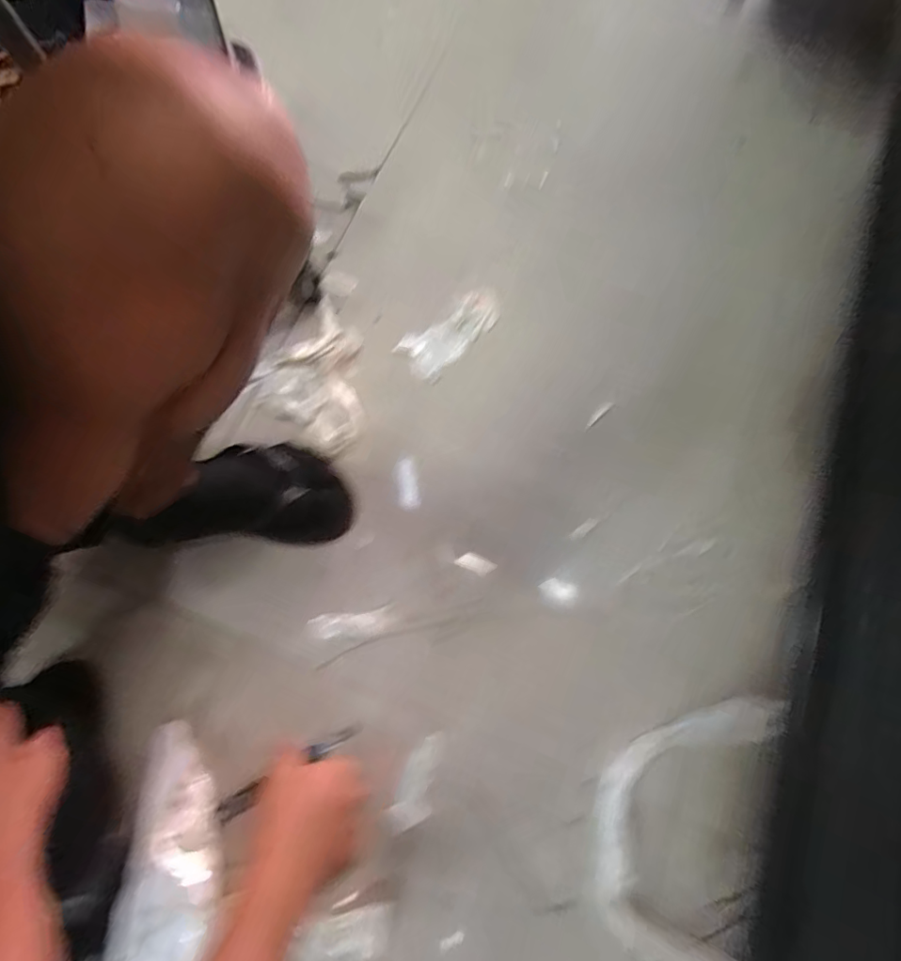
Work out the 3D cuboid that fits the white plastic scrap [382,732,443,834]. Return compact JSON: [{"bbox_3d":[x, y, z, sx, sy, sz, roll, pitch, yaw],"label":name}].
[{"bbox_3d":[-0.030,0.298,0.517,0.038,0.005,0.091,26,64,11],"label":"white plastic scrap"}]

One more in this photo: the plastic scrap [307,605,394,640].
[{"bbox_3d":[-0.108,0.158,0.572,0.091,0.004,0.029,-8,70,0],"label":"plastic scrap"}]

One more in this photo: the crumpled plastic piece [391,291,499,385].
[{"bbox_3d":[0.003,-0.198,0.701,0.148,0.031,0.064,-42,74,-12],"label":"crumpled plastic piece"}]

